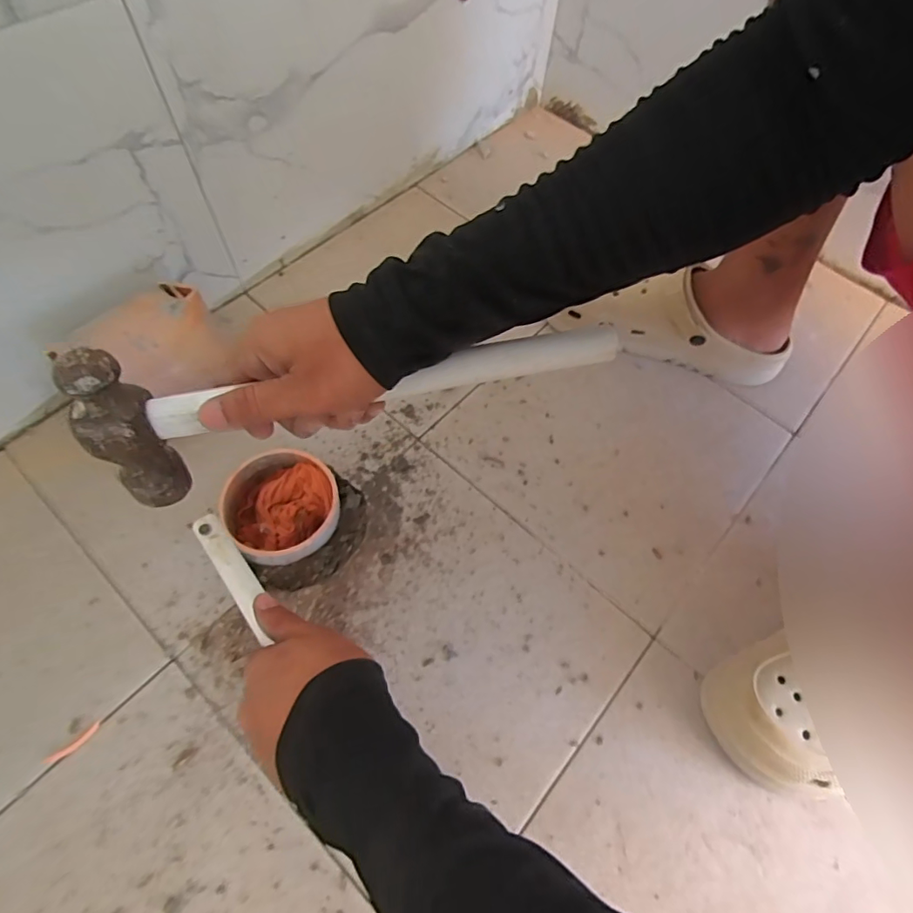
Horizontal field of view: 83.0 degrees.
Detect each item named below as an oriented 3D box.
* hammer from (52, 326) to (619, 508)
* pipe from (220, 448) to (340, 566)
[{"bbox_3d":[-0.052,-0.044,0.312,0.321,0.098,0.044,-12,63,-5],"label":"hammer"},{"bbox_3d":[-0.172,0.051,0.508,0.113,0.051,0.107,1,62,-2],"label":"pipe"}]

